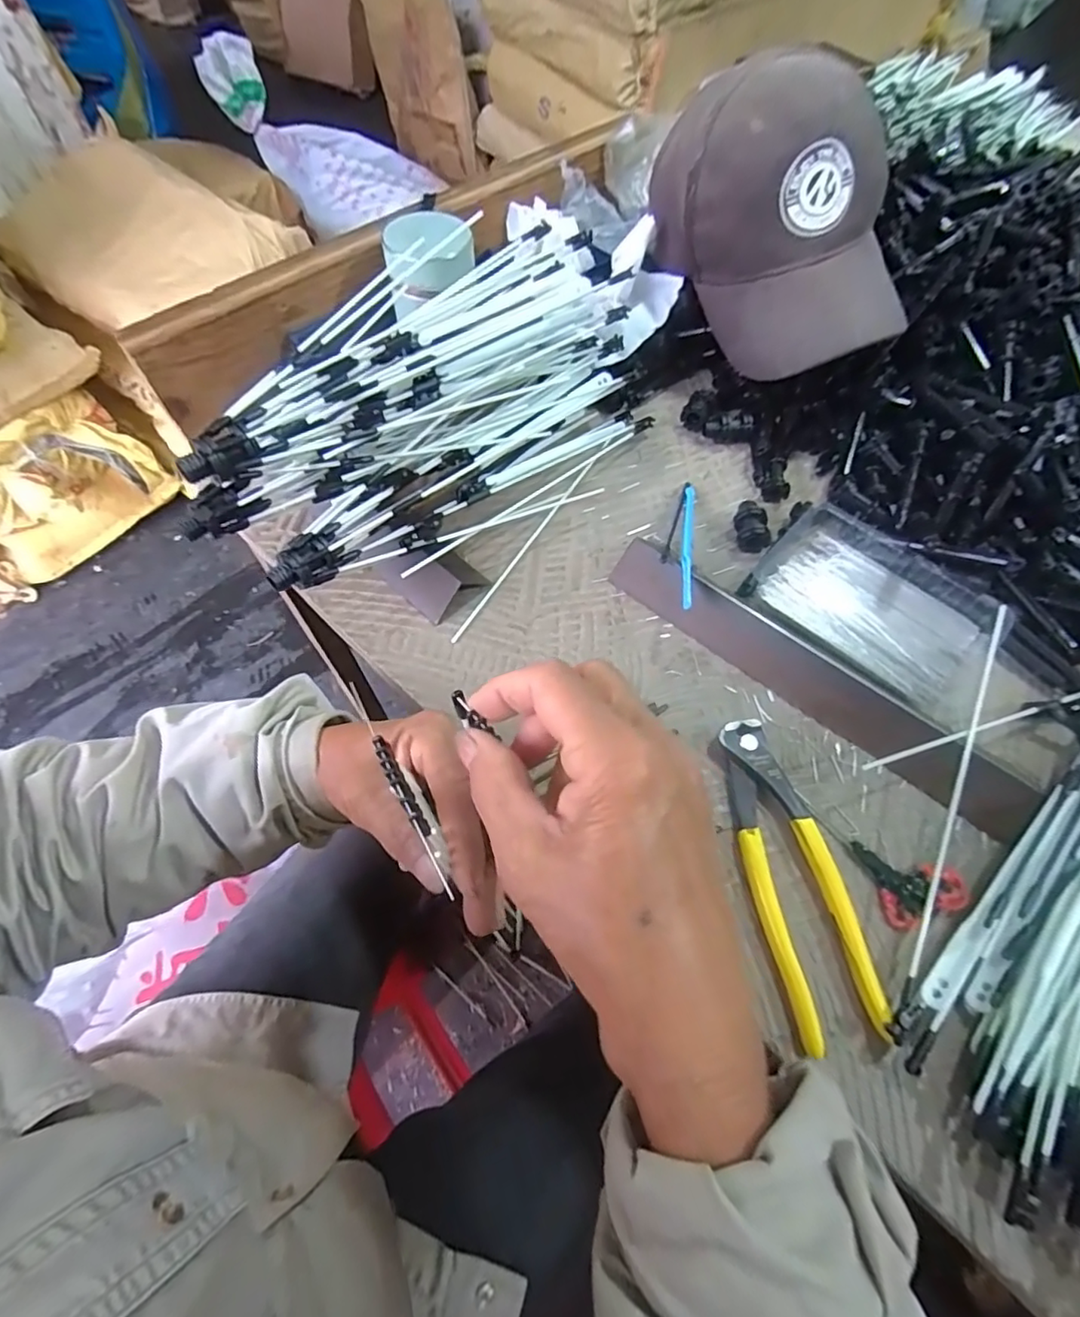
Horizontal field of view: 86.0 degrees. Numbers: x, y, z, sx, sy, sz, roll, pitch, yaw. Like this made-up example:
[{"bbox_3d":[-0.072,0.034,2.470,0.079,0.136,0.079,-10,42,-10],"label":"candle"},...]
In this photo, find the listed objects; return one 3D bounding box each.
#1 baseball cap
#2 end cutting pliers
[{"bbox_3d":[0.187,-0.333,0.437,0.139,0.135,0.218,-13,62,-8],"label":"baseball cap"},{"bbox_3d":[0.134,0.111,0.311,0.047,0.014,0.162,-8,61,-6],"label":"end cutting pliers"}]

